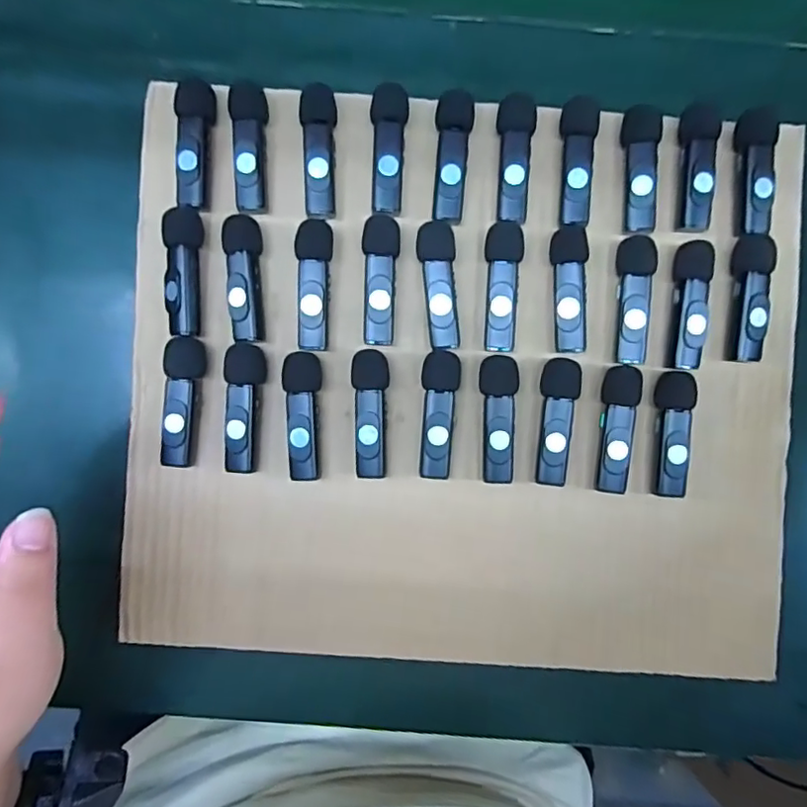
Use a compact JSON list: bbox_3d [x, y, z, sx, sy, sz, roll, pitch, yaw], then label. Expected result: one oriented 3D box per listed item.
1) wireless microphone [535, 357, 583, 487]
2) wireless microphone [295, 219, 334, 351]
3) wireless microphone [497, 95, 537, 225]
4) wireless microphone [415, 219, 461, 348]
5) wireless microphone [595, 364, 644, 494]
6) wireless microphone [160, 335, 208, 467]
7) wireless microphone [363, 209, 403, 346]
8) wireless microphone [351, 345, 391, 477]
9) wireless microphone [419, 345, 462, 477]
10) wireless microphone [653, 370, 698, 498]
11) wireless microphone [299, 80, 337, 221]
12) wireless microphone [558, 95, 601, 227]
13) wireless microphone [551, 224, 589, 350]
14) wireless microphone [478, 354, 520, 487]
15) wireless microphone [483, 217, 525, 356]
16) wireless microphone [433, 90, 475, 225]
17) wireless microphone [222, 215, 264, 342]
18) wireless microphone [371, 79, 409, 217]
[{"bbox_3d":[0.079,0.010,0.299,0.018,0.013,0.065,8,87,-1],"label":"wireless microphone"},{"bbox_3d":[-0.046,-0.061,0.297,0.018,0.016,0.064,2,87,-1],"label":"wireless microphone"},{"bbox_3d":[0.056,-0.125,0.299,0.019,0.017,0.063,6,87,-1],"label":"wireless microphone"},{"bbox_3d":[0.018,-0.060,0.298,0.019,0.013,0.063,-2,87,-2],"label":"wireless microphone"},{"bbox_3d":[0.109,0.013,0.299,0.017,0.017,0.065,8,87,-1],"label":"wireless microphone"},{"bbox_3d":[-0.114,-0.001,0.299,0.017,0.016,0.066,5,87,-1],"label":"wireless microphone"},{"bbox_3d":[-0.012,-0.064,0.298,0.019,0.018,0.066,4,87,-1],"label":"wireless microphone"},{"bbox_3d":[-0.017,0.006,0.298,0.019,0.014,0.064,2,87,-1],"label":"wireless microphone"},{"bbox_3d":[0.018,0.006,0.299,0.019,0.014,0.065,5,87,-1],"label":"wireless microphone"},{"bbox_3d":[0.139,0.016,0.300,0.019,0.017,0.064,8,87,-1],"label":"wireless microphone"},{"bbox_3d":[-0.043,-0.129,0.298,0.018,0.016,0.063,0,87,-1],"label":"wireless microphone"},{"bbox_3d":[0.089,-0.124,0.299,0.018,0.016,0.064,5,87,-1],"label":"wireless microphone"},{"bbox_3d":[0.085,-0.059,0.298,0.018,0.017,0.065,2,87,-1],"label":"wireless microphone"},{"bbox_3d":[0.048,0.009,0.298,0.019,0.013,0.064,3,87,-1],"label":"wireless microphone"},{"bbox_3d":[0.051,-0.060,0.299,0.019,0.015,0.065,3,87,-1],"label":"wireless microphone"},{"bbox_3d":[0.024,-0.125,0.298,0.018,0.017,0.065,6,87,-1],"label":"wireless microphone"},{"bbox_3d":[-0.081,-0.064,0.295,0.018,0.013,0.063,-2,87,-2],"label":"wireless microphone"},{"bbox_3d":[-0.008,-0.130,0.298,0.018,0.014,0.064,3,87,-1],"label":"wireless microphone"}]

